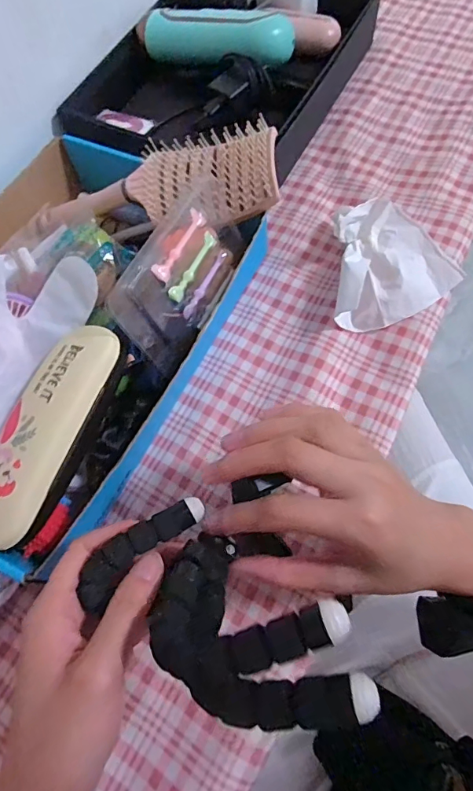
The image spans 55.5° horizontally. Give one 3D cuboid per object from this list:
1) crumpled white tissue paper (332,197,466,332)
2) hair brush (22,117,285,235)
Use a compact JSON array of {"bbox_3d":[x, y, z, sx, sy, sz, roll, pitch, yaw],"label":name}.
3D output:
[{"bbox_3d":[0.132,-0.109,0.380,0.106,0.044,0.104,-4,66,2],"label":"crumpled white tissue paper"},{"bbox_3d":[-0.070,-0.174,0.374,0.207,0.035,0.073,-8,65,10],"label":"hair brush"}]

